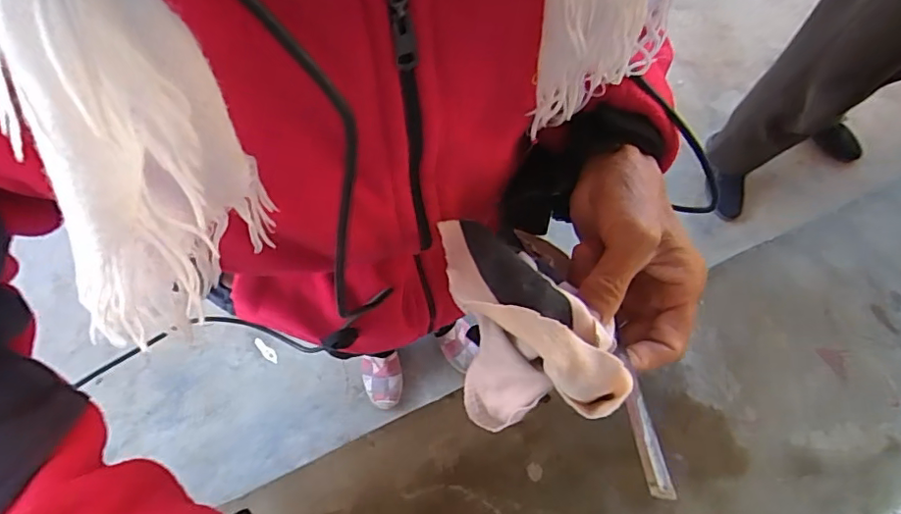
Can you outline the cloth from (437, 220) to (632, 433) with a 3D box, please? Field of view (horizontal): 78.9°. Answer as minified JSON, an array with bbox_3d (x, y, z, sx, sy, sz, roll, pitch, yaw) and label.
[{"bbox_3d":[0.033,0.020,0.261,0.060,0.073,0.113,-8,71,-4],"label":"cloth"}]

